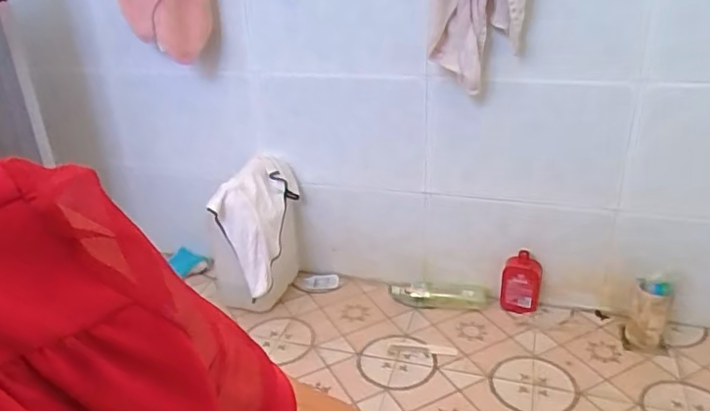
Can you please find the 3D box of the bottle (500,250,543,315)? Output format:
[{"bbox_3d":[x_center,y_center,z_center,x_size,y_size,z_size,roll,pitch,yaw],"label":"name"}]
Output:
[{"bbox_3d":[0.410,0.198,1.391,0.097,0.149,0.055,9,27,22],"label":"bottle"}]

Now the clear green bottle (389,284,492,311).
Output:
[{"bbox_3d":[0.222,0.235,1.447,0.260,0.051,0.069,4,26,13],"label":"clear green bottle"}]

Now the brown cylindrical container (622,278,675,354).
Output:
[{"bbox_3d":[0.665,0.243,1.268,0.090,0.156,0.097,10,28,24],"label":"brown cylindrical container"}]

